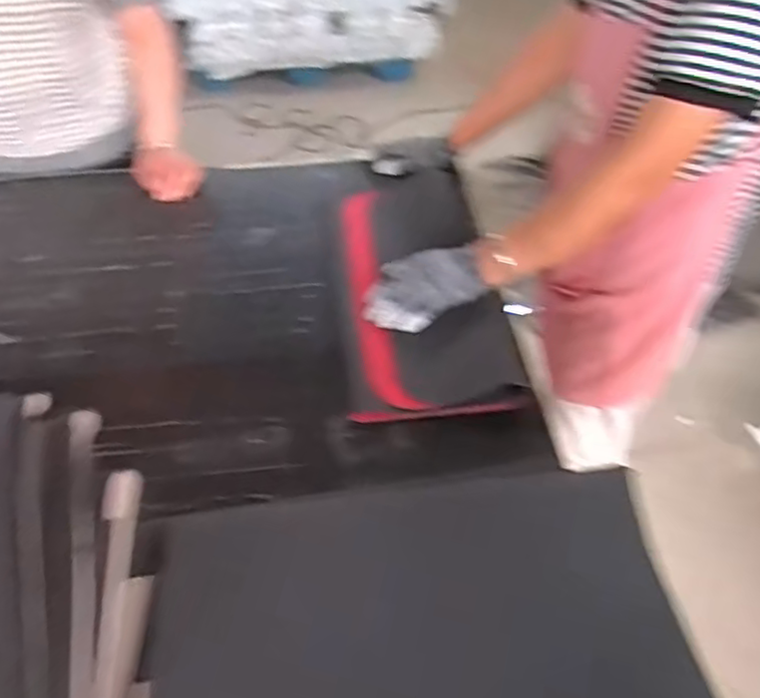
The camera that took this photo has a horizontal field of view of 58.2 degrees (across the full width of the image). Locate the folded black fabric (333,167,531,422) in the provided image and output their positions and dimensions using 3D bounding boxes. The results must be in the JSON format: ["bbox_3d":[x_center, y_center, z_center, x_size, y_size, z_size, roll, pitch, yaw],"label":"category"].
[{"bbox_3d":[0.052,-0.106,0.983,0.229,0.052,0.534,-2,40,-3],"label":"folded black fabric"}]

